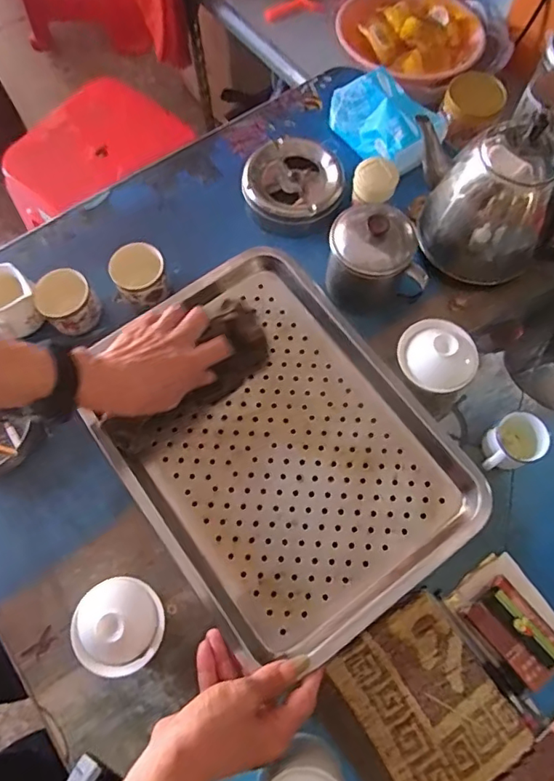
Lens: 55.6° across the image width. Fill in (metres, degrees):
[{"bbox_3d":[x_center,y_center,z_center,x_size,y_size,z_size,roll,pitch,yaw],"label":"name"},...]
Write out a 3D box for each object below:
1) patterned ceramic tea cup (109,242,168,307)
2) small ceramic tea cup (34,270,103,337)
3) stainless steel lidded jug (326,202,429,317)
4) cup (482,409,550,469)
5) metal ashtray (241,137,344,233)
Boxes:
[{"bbox_3d":[-0.156,-0.127,0.610,0.058,0.060,0.065,-29,72,-10],"label":"patterned ceramic tea cup"},{"bbox_3d":[-0.236,-0.097,0.600,0.058,0.062,0.053,0,70,0],"label":"small ceramic tea cup"},{"bbox_3d":[0.109,-0.153,0.584,0.099,0.113,0.093,-1,70,0],"label":"stainless steel lidded jug"},{"bbox_3d":[0.241,0.056,0.541,0.071,0.053,0.049,-36,74,-12],"label":"cup"},{"bbox_3d":[0.022,-0.258,0.660,0.120,0.043,0.114,0,70,0],"label":"metal ashtray"}]

